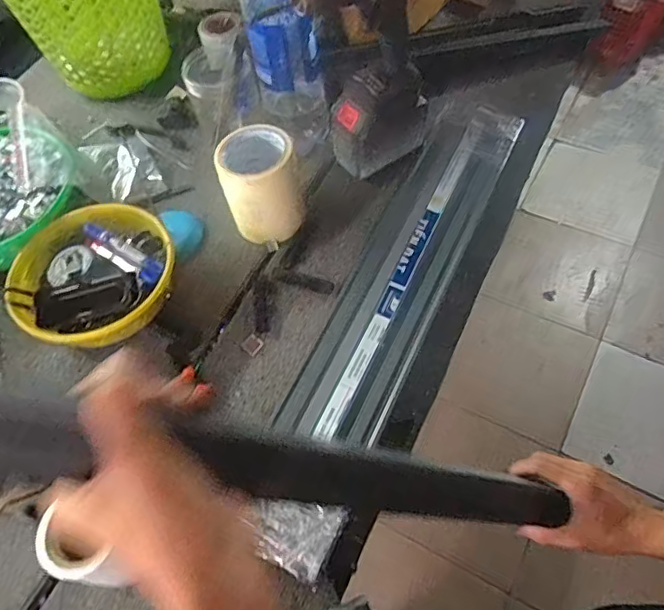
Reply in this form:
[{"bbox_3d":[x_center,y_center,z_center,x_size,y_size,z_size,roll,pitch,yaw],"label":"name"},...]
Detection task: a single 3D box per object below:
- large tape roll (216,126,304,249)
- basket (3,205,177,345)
[{"bbox_3d":[-0.089,-0.148,0.711,0.094,0.123,0.100,-15,58,-5],"label":"large tape roll"},{"bbox_3d":[-0.284,-0.027,0.679,0.195,0.073,0.182,-19,59,-7],"label":"basket"}]

